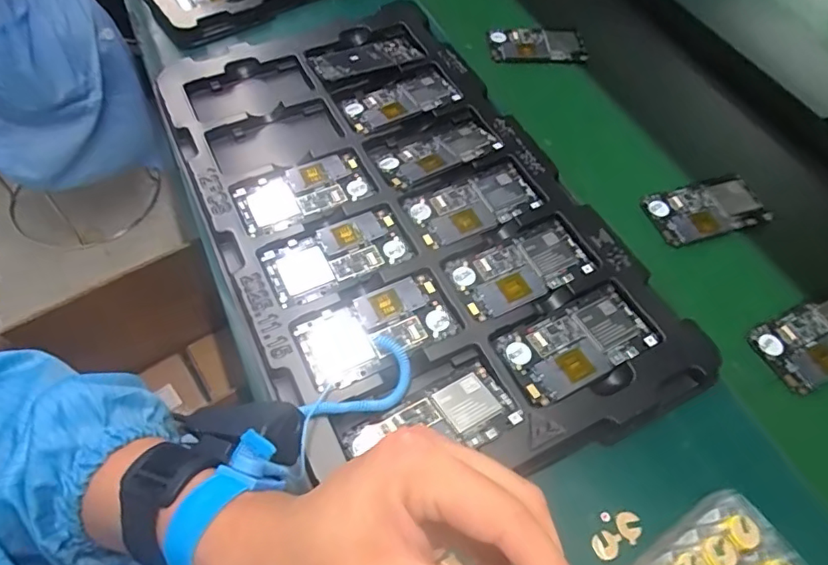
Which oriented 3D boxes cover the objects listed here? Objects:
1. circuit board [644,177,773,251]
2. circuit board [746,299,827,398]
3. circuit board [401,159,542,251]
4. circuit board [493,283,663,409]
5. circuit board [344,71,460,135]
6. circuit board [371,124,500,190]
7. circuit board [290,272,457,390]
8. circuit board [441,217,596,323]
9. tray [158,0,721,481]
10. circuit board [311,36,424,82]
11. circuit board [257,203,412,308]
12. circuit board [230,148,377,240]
[{"bbox_3d":[0.301,-0.076,0.549,0.126,0.009,0.064,-15,59,-12],"label":"circuit board"},{"bbox_3d":[0.363,0.050,0.475,0.121,0.008,0.064,-21,60,-16],"label":"circuit board"},{"bbox_3d":[0.058,-0.076,0.520,0.125,0.006,0.064,-22,60,-16],"label":"circuit board"},{"bbox_3d":[0.134,0.050,0.438,0.125,0.004,0.064,-22,61,-17],"label":"circuit board"},{"bbox_3d":[-0.015,-0.200,0.588,0.122,0.006,0.054,-23,61,-17],"label":"circuit board"},{"bbox_3d":[0.024,-0.133,0.547,0.123,0.004,0.055,-24,61,-18],"label":"circuit board"},{"bbox_3d":[-0.031,0.039,0.447,0.124,0.006,0.066,-21,60,-16],"label":"circuit board"},{"bbox_3d":[0.095,-0.012,0.482,0.122,0.008,0.066,-22,61,-16],"label":"circuit board"},{"bbox_3d":[-0.019,-0.080,0.520,0.322,0.021,0.542,-22,61,-17],"label":"tray"},{"bbox_3d":[-0.056,-0.262,0.620,0.125,0.006,0.048,-18,61,-15],"label":"circuit board"},{"bbox_3d":[-0.069,-0.025,0.484,0.126,0.005,0.067,-23,61,-17],"label":"circuit board"},{"bbox_3d":[-0.107,-0.088,0.520,0.127,0.006,0.067,-23,61,-17],"label":"circuit board"}]

